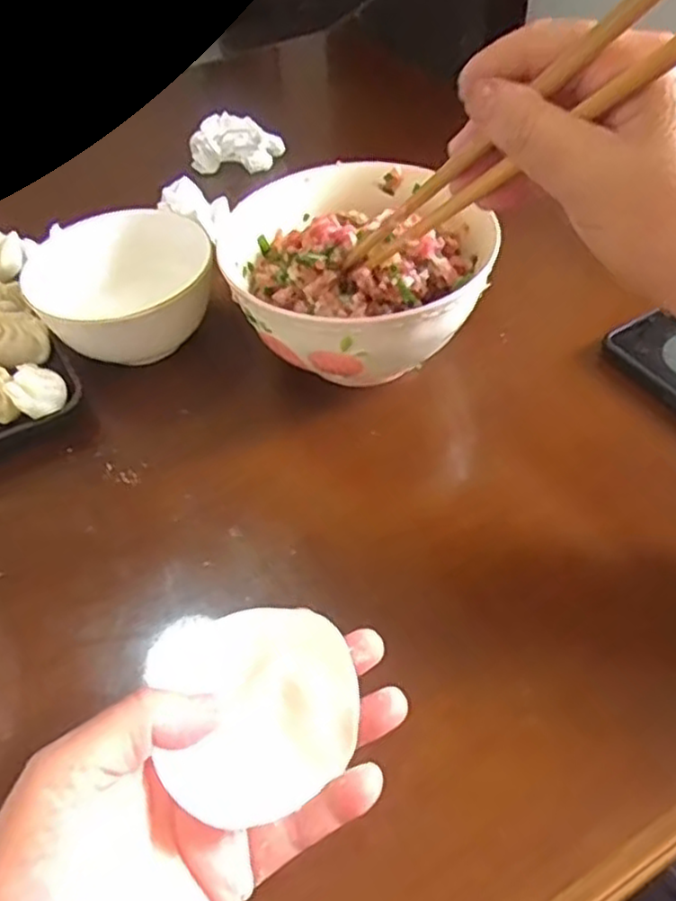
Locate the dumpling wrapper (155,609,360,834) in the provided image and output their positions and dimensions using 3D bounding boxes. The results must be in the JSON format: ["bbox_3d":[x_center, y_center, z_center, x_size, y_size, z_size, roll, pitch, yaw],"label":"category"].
[{"bbox_3d":[-0.027,0.093,0.257,0.065,0.014,0.075,8,50,11],"label":"dumpling wrapper"}]

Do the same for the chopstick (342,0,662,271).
[{"bbox_3d":[0.060,-0.127,0.290,0.012,0.228,0.009,-41,99,-28],"label":"chopstick"}]

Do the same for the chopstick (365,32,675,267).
[{"bbox_3d":[0.071,-0.116,0.286,0.009,0.218,0.009,-38,101,-26],"label":"chopstick"}]

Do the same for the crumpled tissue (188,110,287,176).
[{"bbox_3d":[-0.087,-0.260,0.600,0.079,0.031,0.043,-2,49,2],"label":"crumpled tissue"}]

